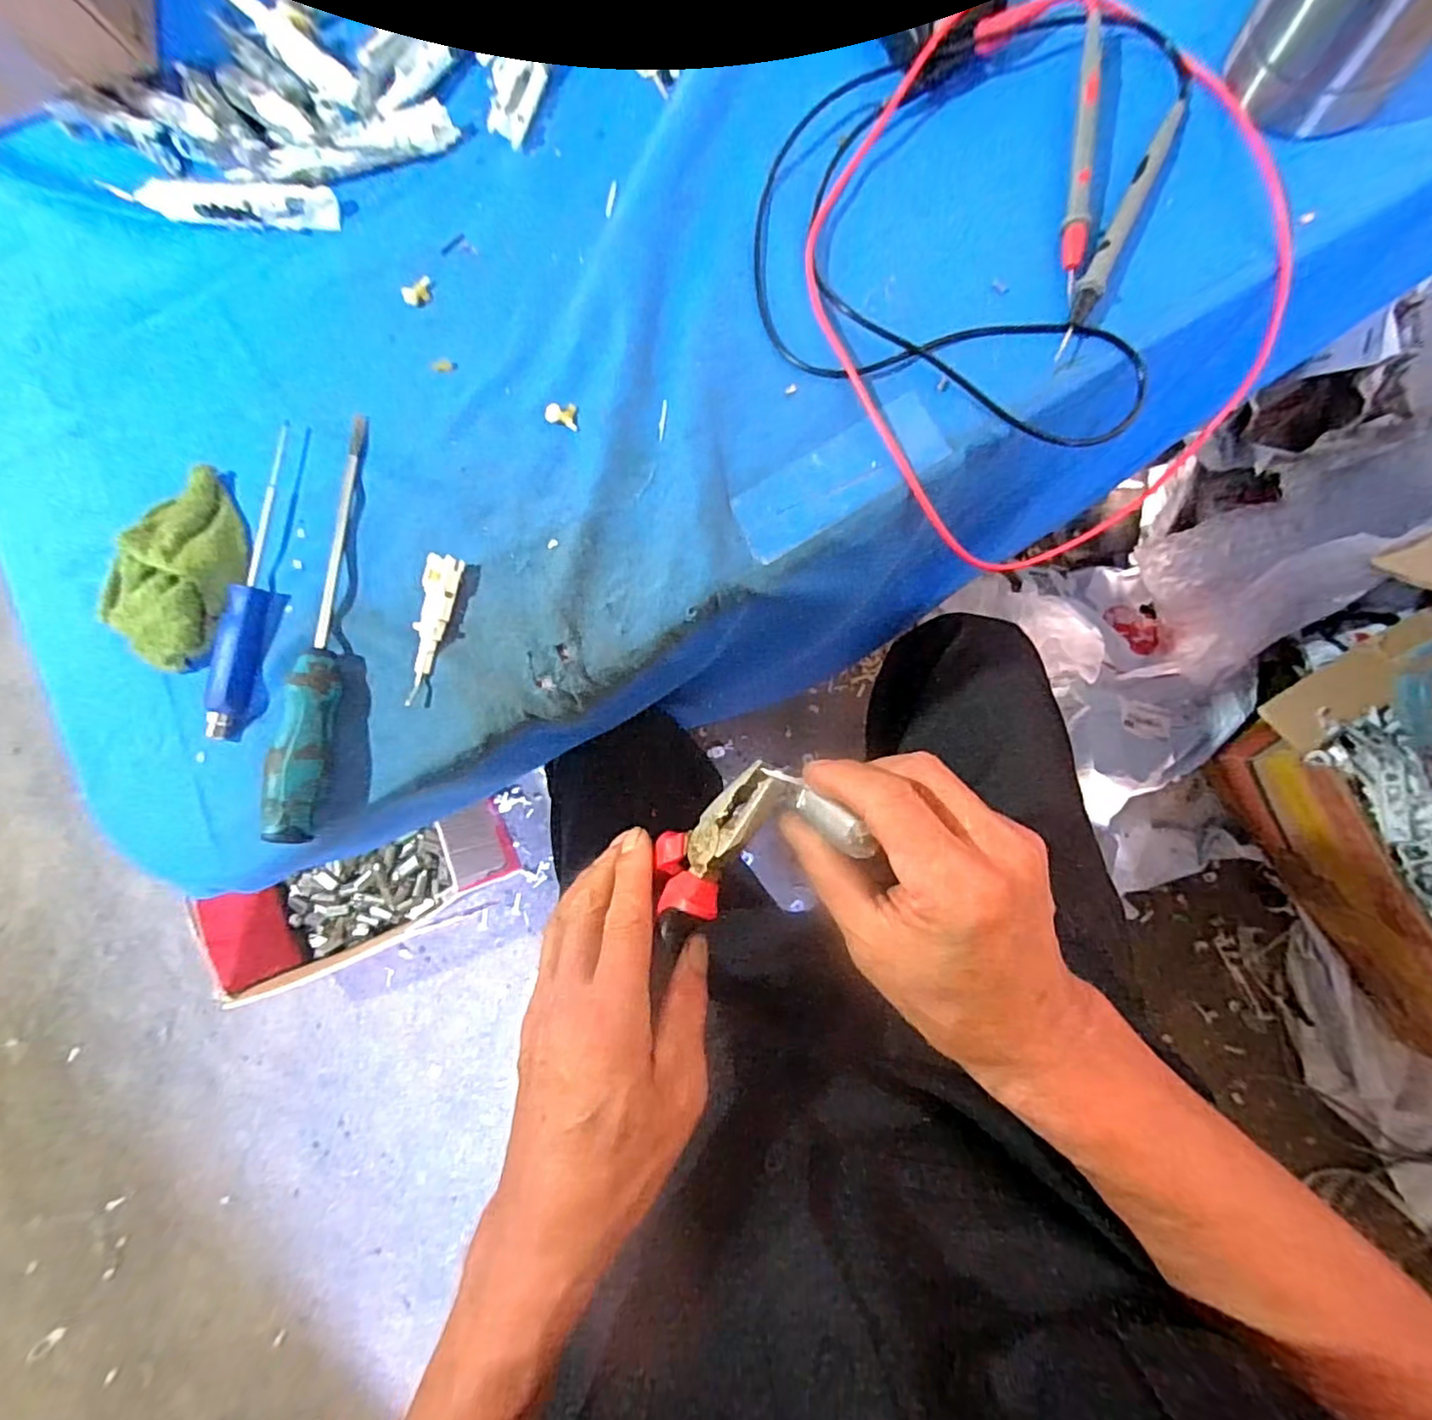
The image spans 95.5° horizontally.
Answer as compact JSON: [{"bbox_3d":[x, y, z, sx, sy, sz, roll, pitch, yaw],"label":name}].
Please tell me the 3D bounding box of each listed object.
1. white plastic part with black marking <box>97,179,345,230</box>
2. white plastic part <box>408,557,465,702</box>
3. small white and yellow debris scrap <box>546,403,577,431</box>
[{"bbox_3d":[-0.326,-0.328,0.419,0.174,0.012,0.023,9,88,10],"label":"white plastic part with black marking"},{"bbox_3d":[-0.164,-0.047,0.372,0.017,0.015,0.083,16,89,10],"label":"white plastic part"},{"bbox_3d":[-0.089,-0.169,0.374,0.018,0.004,0.016,4,87,10],"label":"small white and yellow debris scrap"}]

